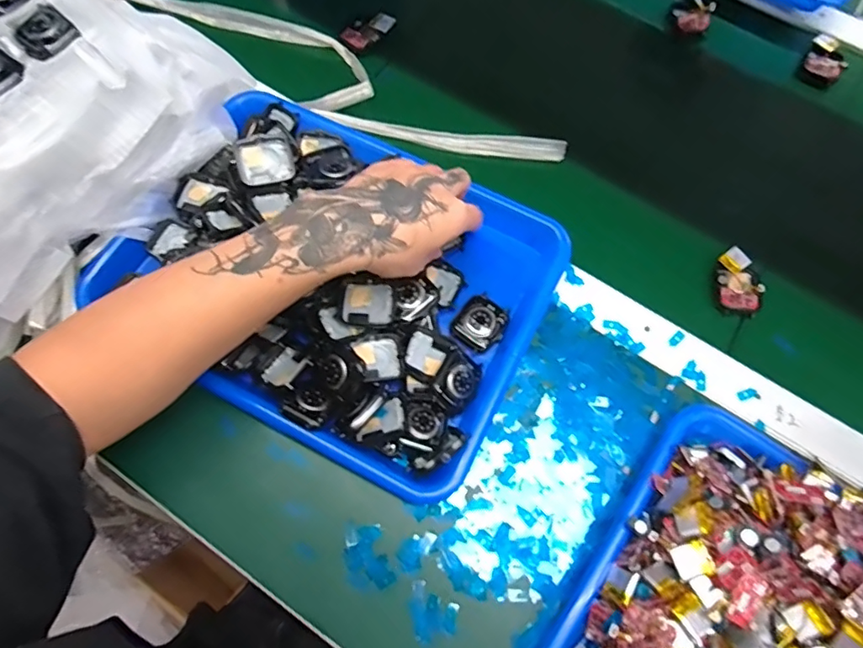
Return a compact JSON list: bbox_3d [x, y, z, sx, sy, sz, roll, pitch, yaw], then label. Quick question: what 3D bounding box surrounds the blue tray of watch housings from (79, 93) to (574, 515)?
[{"bbox_3d":[-0.081,-0.044,0.423,0.332,0.057,0.254,27,72,9],"label":"blue tray of watch housings"}]

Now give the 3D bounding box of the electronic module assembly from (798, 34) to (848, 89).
[{"bbox_3d":[0.407,-0.271,0.546,0.041,0.022,0.044,37,74,13],"label":"electronic module assembly"}]

